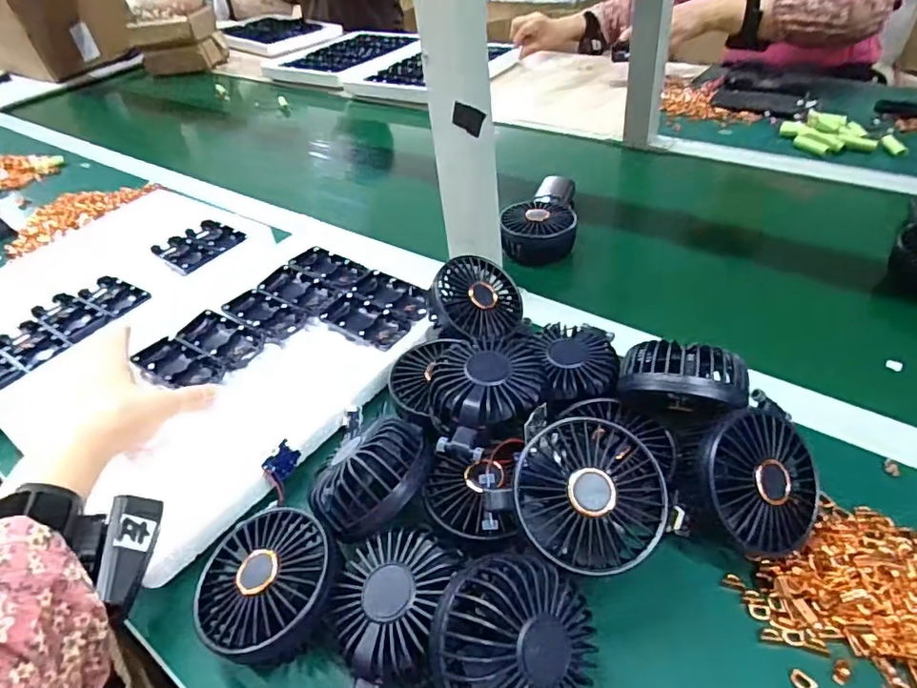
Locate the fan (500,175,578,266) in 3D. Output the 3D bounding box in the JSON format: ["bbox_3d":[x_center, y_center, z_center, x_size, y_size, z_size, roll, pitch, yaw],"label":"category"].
[{"bbox_3d":[0.094,-0.144,0.638,0.081,0.051,0.106,0,42,10],"label":"fan"}]

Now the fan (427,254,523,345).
[{"bbox_3d":[0.020,-0.043,0.494,0.083,0.024,0.085,23,52,-17],"label":"fan"}]

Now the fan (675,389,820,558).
[{"bbox_3d":[0.185,0.086,0.354,0.097,0.054,0.093,-35,92,-24],"label":"fan"}]

